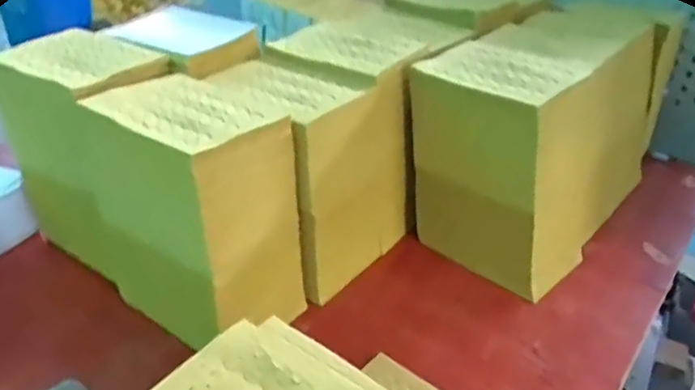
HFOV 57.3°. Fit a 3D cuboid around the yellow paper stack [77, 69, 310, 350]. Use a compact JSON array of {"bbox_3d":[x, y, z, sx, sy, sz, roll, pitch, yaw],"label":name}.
[{"bbox_3d":[-0.145,0.014,0.631,0.181,0.210,0.124,25,38,29],"label":"yellow paper stack"}]

